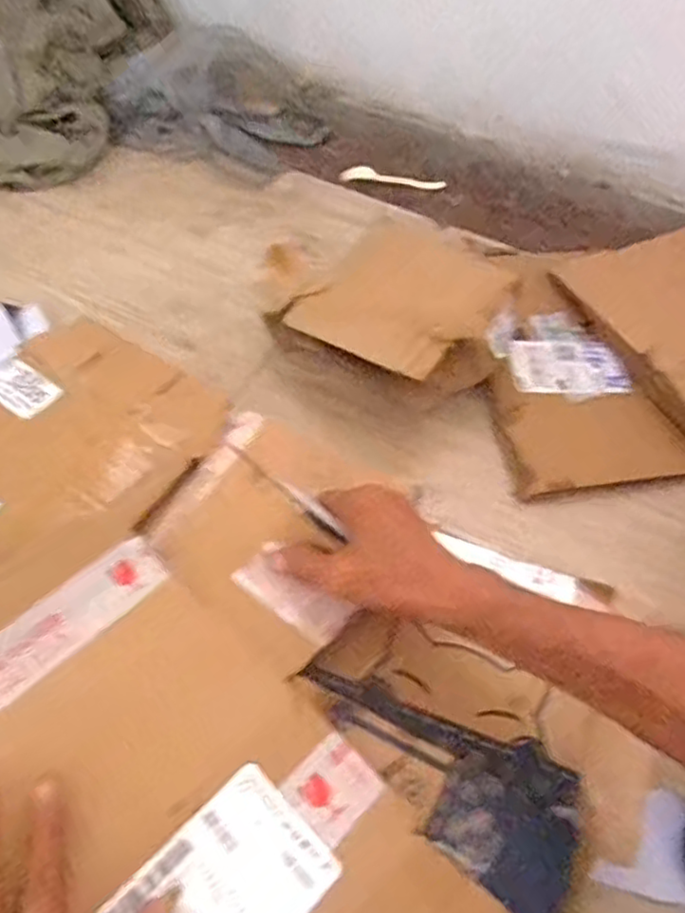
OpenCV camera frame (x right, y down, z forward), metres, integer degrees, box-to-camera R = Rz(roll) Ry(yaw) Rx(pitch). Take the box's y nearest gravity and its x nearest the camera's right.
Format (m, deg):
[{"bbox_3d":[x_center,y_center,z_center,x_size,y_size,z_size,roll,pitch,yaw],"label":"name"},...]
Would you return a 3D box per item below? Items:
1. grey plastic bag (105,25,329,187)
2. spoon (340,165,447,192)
[{"bbox_3d":[-0.189,-0.535,1.013,0.305,0.108,0.219,15,58,6],"label":"grey plastic bag"},{"bbox_3d":[0.073,-0.402,0.981,0.148,0.013,0.027,4,57,0],"label":"spoon"}]

